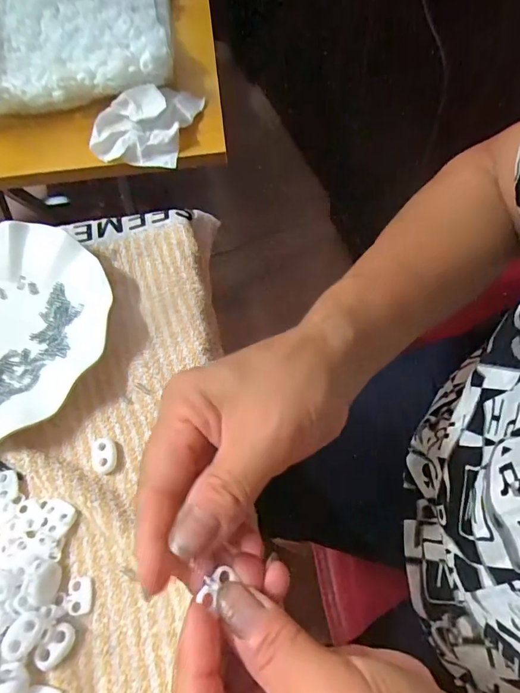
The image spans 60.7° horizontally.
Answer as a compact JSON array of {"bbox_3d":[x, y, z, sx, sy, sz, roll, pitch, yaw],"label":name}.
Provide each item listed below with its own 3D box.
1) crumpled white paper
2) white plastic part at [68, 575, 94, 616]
[{"bbox_3d":[-0.112,-0.231,0.435,0.086,0.030,0.110,11,61,10],"label":"crumpled white paper"},{"bbox_3d":[-0.101,0.139,0.248,0.013,0.004,0.019,-14,60,-4],"label":"white plastic part"}]

